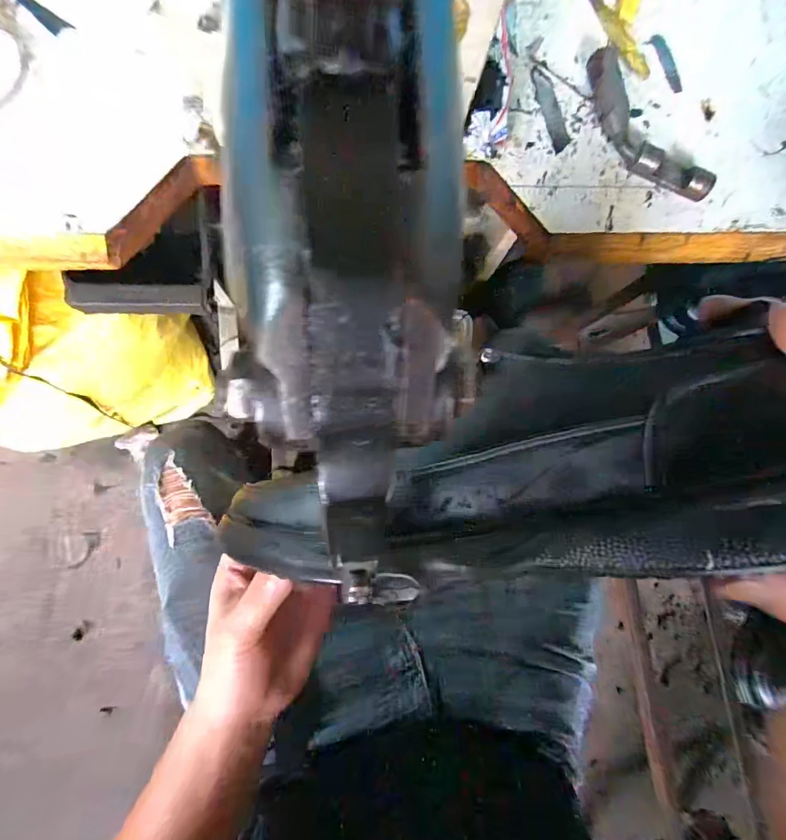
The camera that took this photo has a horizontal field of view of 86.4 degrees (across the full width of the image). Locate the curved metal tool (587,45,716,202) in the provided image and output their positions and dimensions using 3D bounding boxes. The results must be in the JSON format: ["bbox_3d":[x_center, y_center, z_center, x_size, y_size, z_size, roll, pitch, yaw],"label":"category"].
[{"bbox_3d":[0.230,-0.268,0.387,0.050,0.029,0.162,-32,88,-8],"label":"curved metal tool"}]

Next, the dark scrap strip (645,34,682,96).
[{"bbox_3d":[0.271,-0.352,0.414,0.017,0.006,0.060,-25,87,-7],"label":"dark scrap strip"}]

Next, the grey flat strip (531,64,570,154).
[{"bbox_3d":[0.150,-0.295,0.394,0.019,0.004,0.087,-15,86,-7],"label":"grey flat strip"}]

